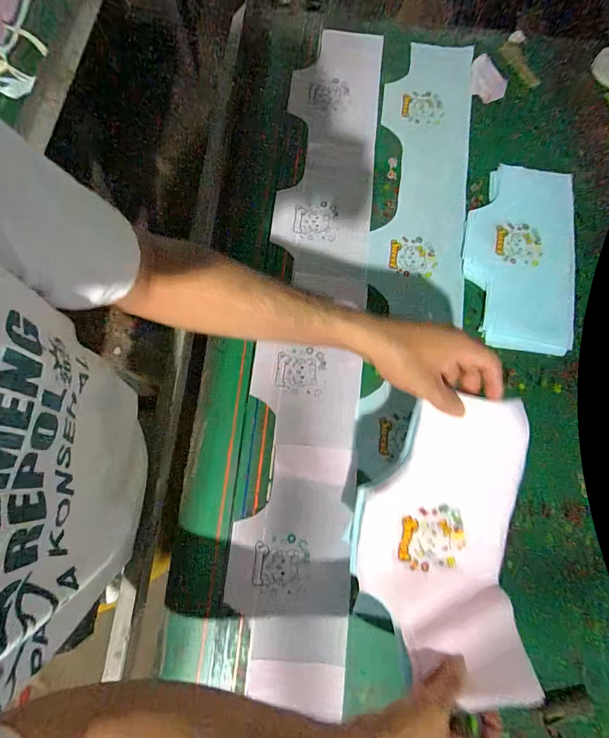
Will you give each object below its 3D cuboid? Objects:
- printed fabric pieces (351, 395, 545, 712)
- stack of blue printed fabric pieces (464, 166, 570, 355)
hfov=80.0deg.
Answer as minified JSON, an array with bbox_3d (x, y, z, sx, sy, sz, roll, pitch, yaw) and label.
[{"bbox_3d":[0.150,0.175,0.384,0.185,0.092,0.273,9,76,4],"label":"printed fabric pieces"},{"bbox_3d":[0.355,-0.195,0.602,0.163,0.022,0.324,7,76,3],"label":"stack of blue printed fabric pieces"}]

